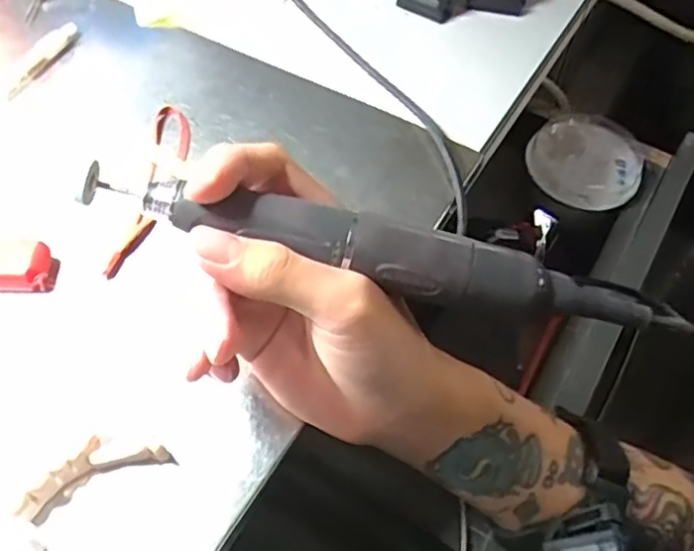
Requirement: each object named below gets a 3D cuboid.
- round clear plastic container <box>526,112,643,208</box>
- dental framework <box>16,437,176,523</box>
[{"bbox_3d":[0.193,-0.094,0.514,0.084,0.019,0.094,36,64,21],"label":"round clear plastic container"},{"bbox_3d":[-0.101,0.076,0.258,0.057,0.011,0.022,-24,60,-15],"label":"dental framework"}]

